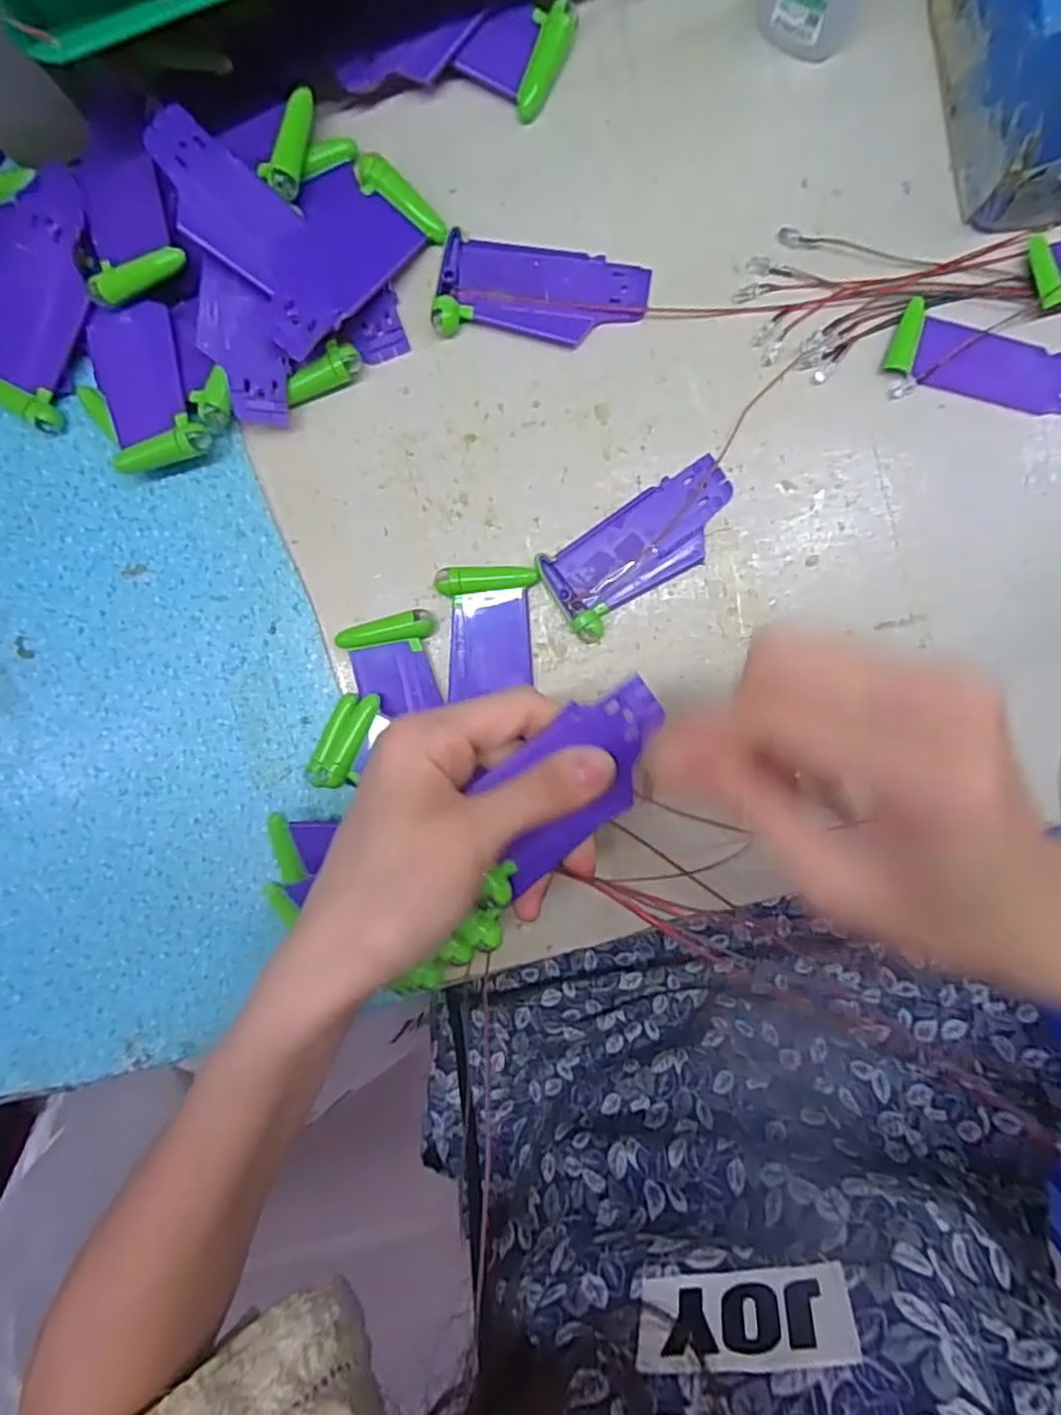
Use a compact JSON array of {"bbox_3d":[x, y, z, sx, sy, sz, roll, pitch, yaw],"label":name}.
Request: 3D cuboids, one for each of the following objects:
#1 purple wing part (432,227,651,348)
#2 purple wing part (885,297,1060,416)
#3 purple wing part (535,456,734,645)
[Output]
[{"bbox_3d":[0.005,-0.178,0.291,0.089,0.008,0.038,7,95,3],"label":"purple wing part"},{"bbox_3d":[0.191,-0.144,0.283,0.078,0.004,0.029,21,95,2],"label":"purple wing part"},{"bbox_3d":[0.050,-0.069,0.294,0.088,0.012,0.041,-31,92,5],"label":"purple wing part"}]

